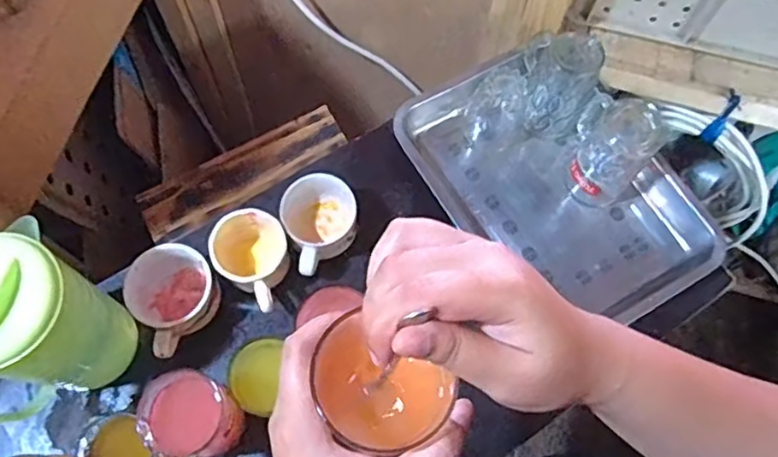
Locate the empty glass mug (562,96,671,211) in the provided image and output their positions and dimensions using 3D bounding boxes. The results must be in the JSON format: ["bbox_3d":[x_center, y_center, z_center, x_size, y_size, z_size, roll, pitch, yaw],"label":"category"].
[{"bbox_3d":[0.244,-0.088,0.692,0.086,0.132,0.069,37,73,11],"label":"empty glass mug"}]

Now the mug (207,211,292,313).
[{"bbox_3d":[-0.143,0.037,0.657,0.074,0.072,0.109,-16,71,-8],"label":"mug"}]

